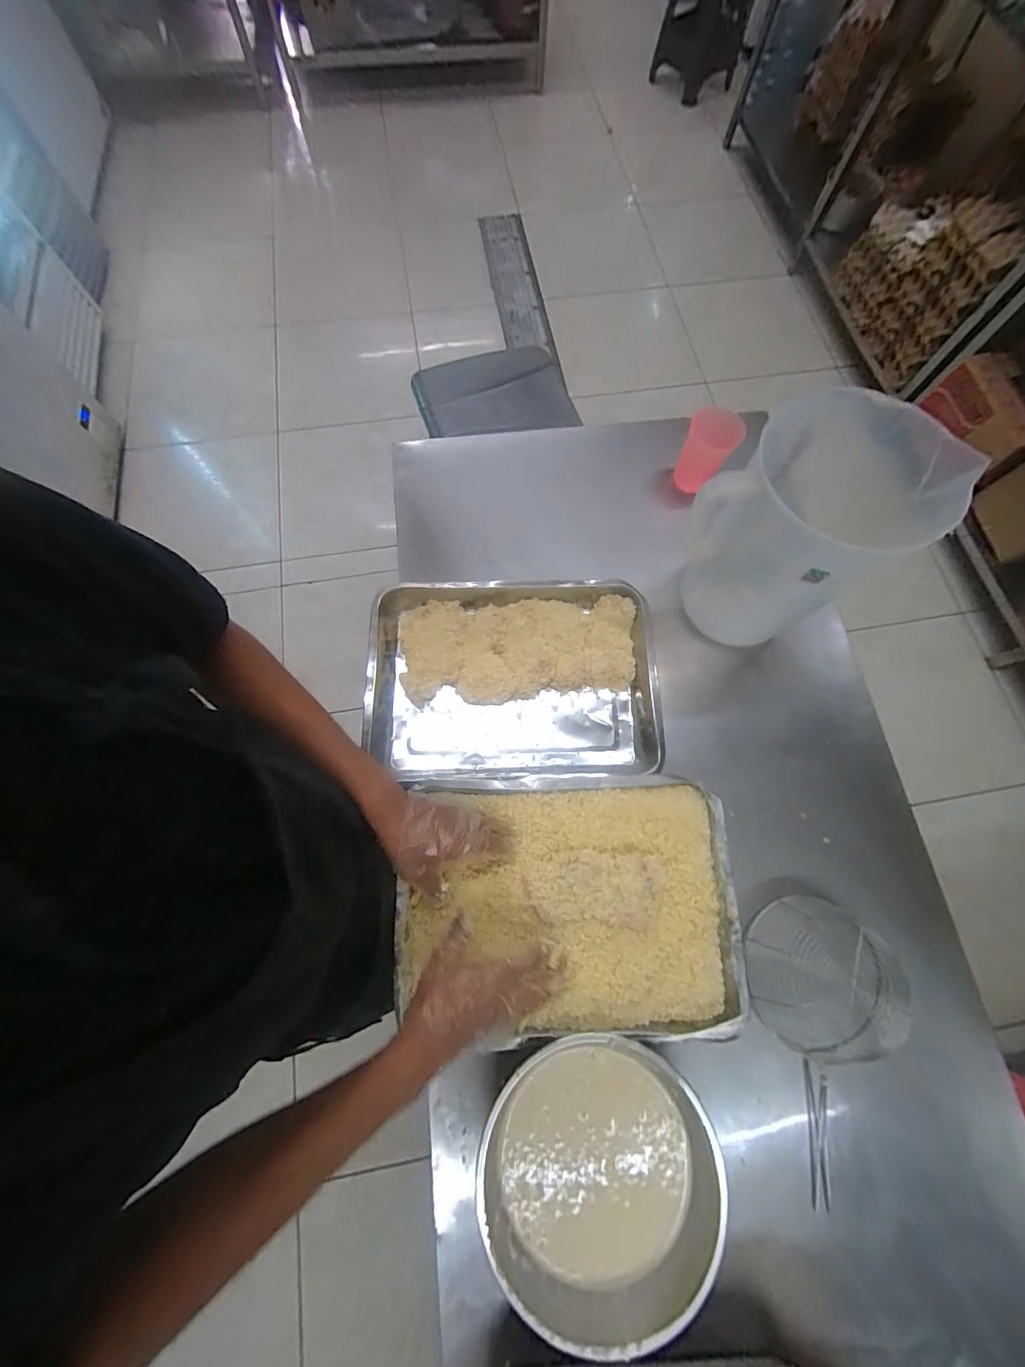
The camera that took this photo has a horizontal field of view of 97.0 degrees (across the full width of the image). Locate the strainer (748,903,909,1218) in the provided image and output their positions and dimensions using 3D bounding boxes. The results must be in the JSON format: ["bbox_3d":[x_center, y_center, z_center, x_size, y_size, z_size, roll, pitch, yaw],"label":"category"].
[{"bbox_3d":[0.337,0.397,0.496,0.140,0.071,0.295,10,73,2],"label":"strainer"}]

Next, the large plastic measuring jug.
[{"bbox_3d":[0.338,-0.189,0.585,0.177,0.288,0.219,-34,76,-10],"label":"large plastic measuring jug"}]

